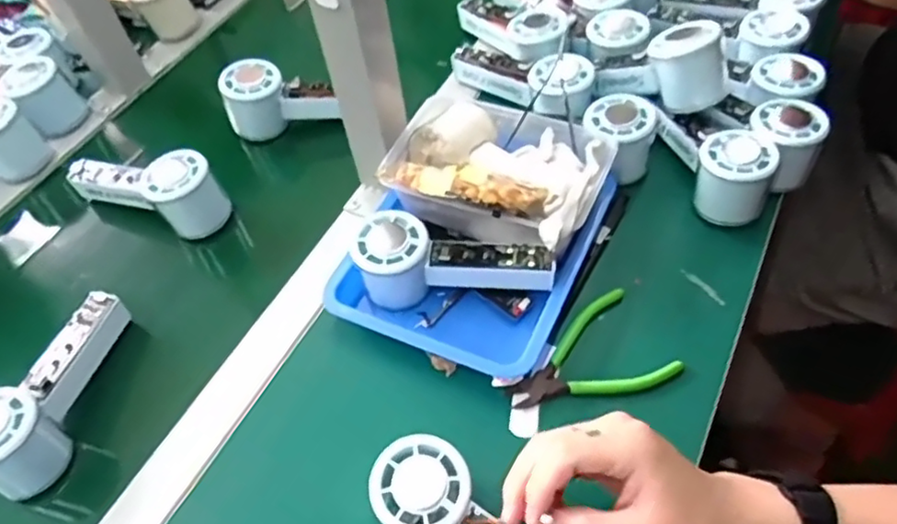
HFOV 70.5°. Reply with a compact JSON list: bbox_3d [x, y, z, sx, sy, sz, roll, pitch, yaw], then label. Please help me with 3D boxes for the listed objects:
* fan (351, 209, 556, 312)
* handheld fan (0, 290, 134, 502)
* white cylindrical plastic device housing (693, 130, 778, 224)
[{"bbox_3d":[0.004,-0.003,0.486,0.145,0.058,0.057,-7,54,2],"label":"fan"},{"bbox_3d":[-0.285,0.087,0.459,0.047,0.060,0.149,12,57,15],"label":"handheld fan"},{"bbox_3d":[0.229,-0.066,0.516,0.058,0.064,0.054,18,59,19],"label":"white cylindrical plastic device housing"}]

